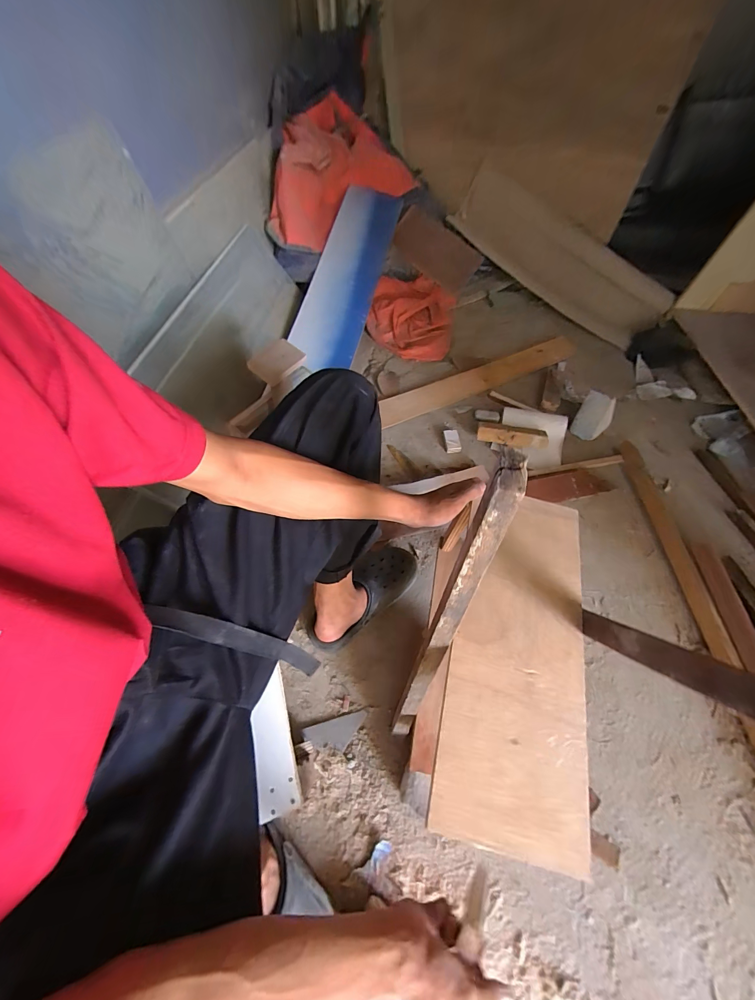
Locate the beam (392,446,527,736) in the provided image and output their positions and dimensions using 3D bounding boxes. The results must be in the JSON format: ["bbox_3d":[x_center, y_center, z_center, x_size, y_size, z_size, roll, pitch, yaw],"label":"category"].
[{"bbox_3d":[0.073,0.177,0.424,0.028,0.538,0.025,17,40,10],"label":"beam"}]

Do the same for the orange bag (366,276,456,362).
[{"bbox_3d":[0.127,-0.673,1.260,0.297,0.098,0.382,10,60,5],"label":"orange bag"}]

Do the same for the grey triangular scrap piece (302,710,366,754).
[{"bbox_3d":[-0.077,0.438,0.641,0.116,0.008,0.051,-13,61,-8],"label":"grey triangular scrap piece"}]

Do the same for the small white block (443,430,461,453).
[{"bbox_3d":[0.217,-0.170,0.991,0.041,0.018,0.072,-4,60,-3],"label":"small white block"}]

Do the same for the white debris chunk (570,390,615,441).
[{"bbox_3d":[0.619,-0.239,0.984,0.094,0.111,0.068,37,66,19],"label":"white debris chunk"}]

